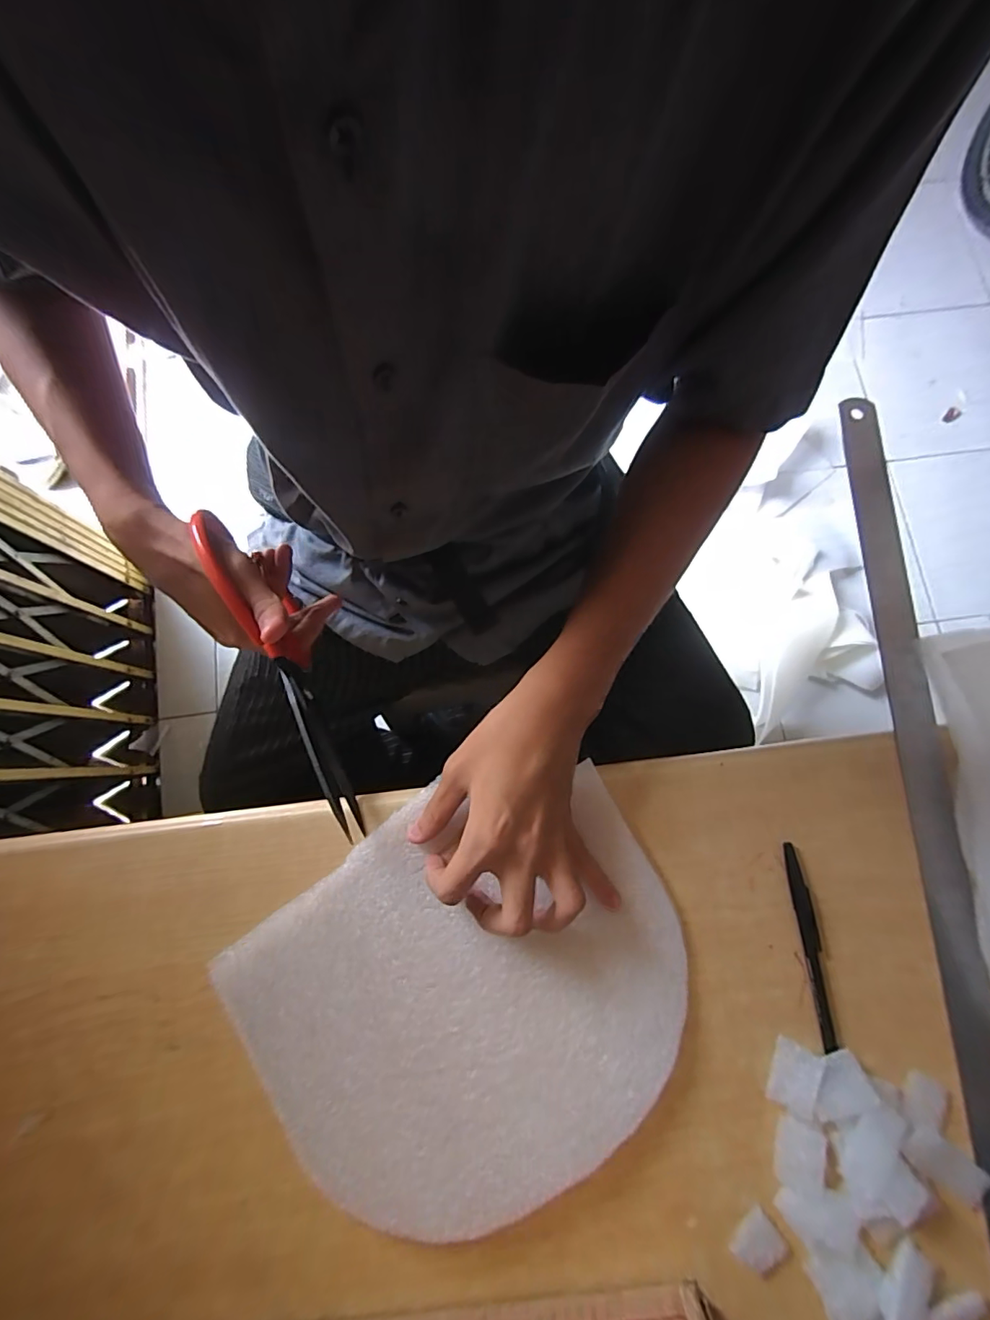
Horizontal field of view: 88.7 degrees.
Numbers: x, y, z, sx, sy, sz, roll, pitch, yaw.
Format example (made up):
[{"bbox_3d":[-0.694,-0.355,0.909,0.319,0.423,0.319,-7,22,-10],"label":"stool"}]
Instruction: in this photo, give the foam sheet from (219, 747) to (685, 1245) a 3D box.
[{"bbox_3d":[-0.009,0.193,0.307,0.254,0.013,0.217,-39,81,-8],"label":"foam sheet"}]

